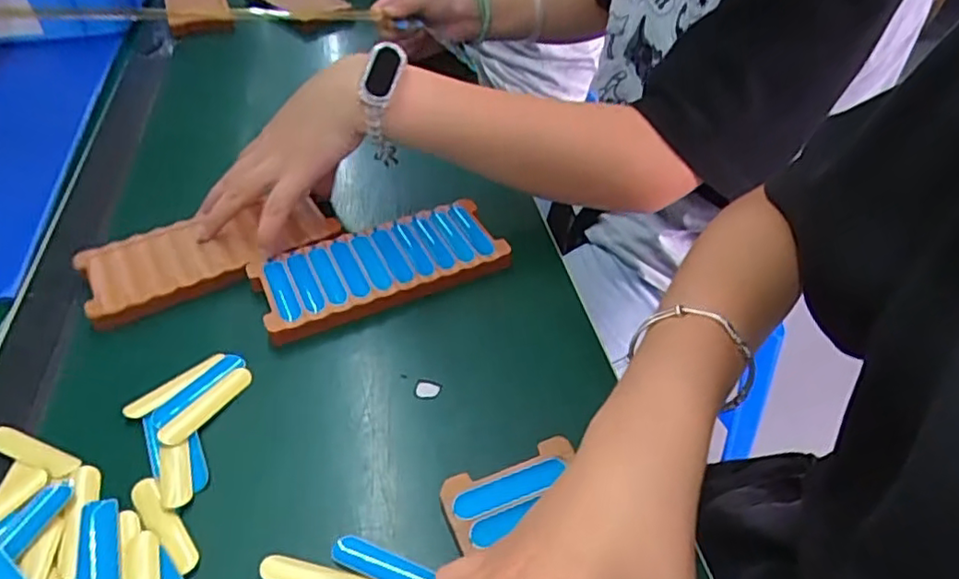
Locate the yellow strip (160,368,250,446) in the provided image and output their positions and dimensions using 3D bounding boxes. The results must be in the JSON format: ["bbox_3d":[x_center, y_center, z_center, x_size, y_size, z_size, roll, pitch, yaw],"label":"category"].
[{"bbox_3d":[-0.161,0.068,0.368,0.015,0.006,0.062,23,48,21],"label":"yellow strip"}]

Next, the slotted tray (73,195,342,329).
[{"bbox_3d":[-0.195,-0.028,0.459,0.172,0.019,0.074,-21,48,-22],"label":"slotted tray"}]

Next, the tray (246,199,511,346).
[{"bbox_3d":[-0.072,-0.018,0.452,0.171,0.023,0.075,-19,47,-19],"label":"tray"}]

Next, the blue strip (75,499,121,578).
[{"bbox_3d":[-0.185,0.130,0.301,0.019,0.004,0.062,-15,46,-16],"label":"blue strip"}]

